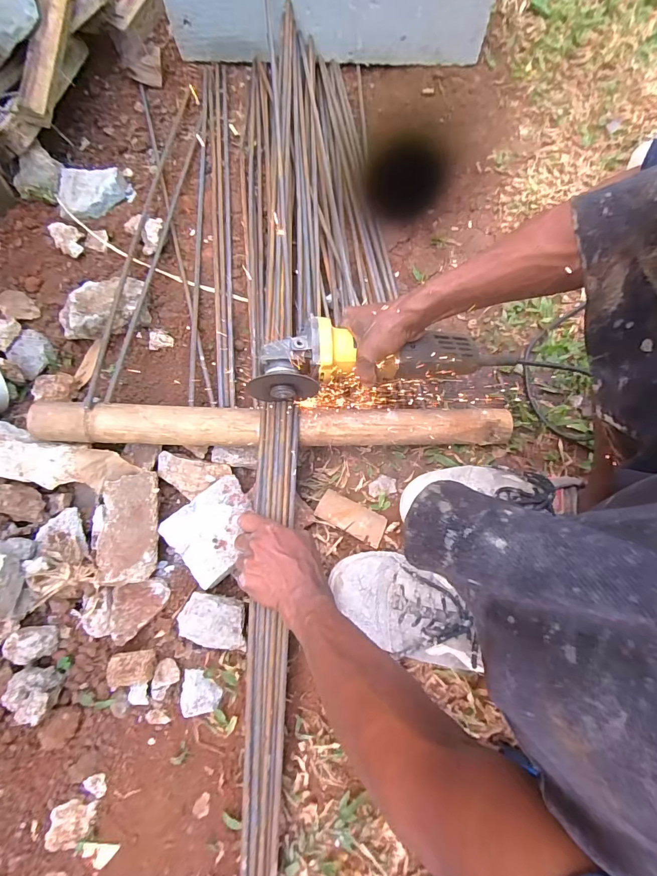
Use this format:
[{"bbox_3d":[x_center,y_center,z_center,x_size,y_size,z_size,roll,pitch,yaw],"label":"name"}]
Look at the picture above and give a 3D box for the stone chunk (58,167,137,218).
[{"bbox_3d":[-0.395,-0.415,0.671,0.110,0.034,0.098,-13,75,-10],"label":"stone chunk"}]

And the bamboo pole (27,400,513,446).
[{"bbox_3d":[-0.077,-0.018,0.502,0.572,0.047,0.057,1,73,-6],"label":"bamboo pole"}]

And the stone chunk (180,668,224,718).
[{"bbox_3d":[-0.148,0.294,0.452,0.049,0.016,0.045,2,73,-6],"label":"stone chunk"}]

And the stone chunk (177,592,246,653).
[{"bbox_3d":[-0.135,0.212,0.459,0.082,0.030,0.054,13,73,-3],"label":"stone chunk"}]

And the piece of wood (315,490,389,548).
[{"bbox_3d":[0.031,0.102,0.517,0.090,0.009,0.043,27,56,14],"label":"piece of wood"}]

